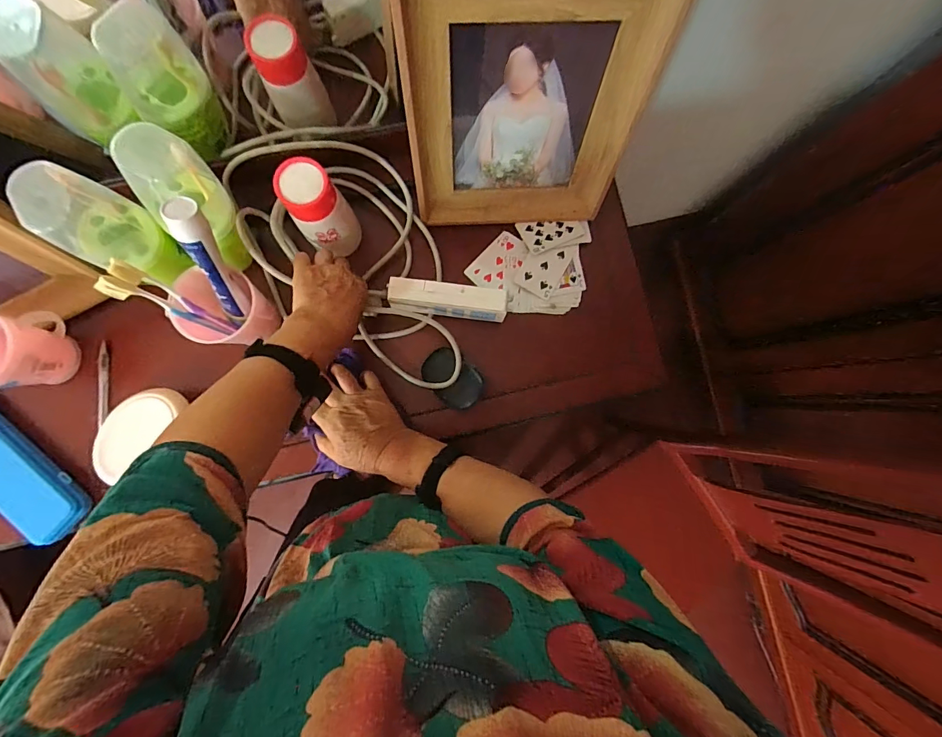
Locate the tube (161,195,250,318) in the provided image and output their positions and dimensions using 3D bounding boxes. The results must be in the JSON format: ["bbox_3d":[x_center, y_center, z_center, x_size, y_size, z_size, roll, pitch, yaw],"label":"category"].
[{"bbox_3d":[-0.275,-0.107,0.443,0.027,0.155,0.029,12,60,-1],"label":"tube"}]

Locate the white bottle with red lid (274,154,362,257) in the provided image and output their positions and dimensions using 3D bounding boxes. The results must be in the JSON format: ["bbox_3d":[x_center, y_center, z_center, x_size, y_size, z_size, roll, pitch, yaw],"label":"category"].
[{"bbox_3d":[-0.187,-0.194,0.524,0.071,0.138,0.065,-32,87,-4],"label":"white bottle with red lid"}]

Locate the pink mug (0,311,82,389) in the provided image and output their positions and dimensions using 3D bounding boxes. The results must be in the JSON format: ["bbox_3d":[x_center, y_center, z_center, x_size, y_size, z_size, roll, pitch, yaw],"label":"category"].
[{"bbox_3d":[-0.562,-0.019,0.510,0.090,0.097,0.096,-2,85,-2],"label":"pink mug"}]

